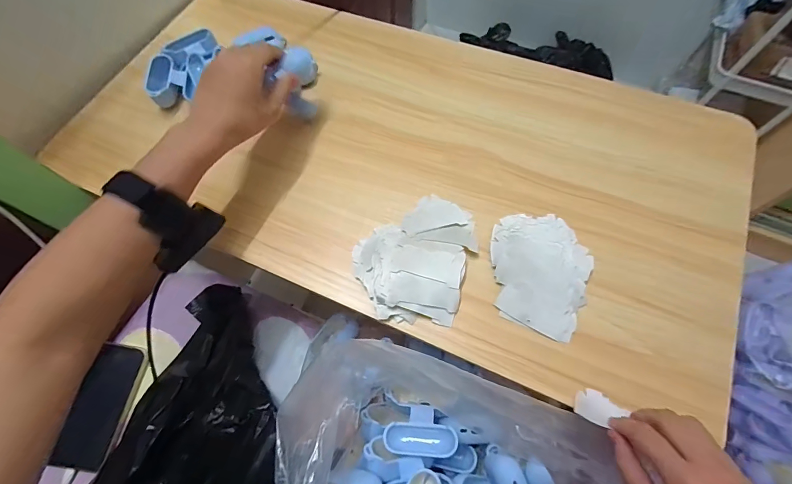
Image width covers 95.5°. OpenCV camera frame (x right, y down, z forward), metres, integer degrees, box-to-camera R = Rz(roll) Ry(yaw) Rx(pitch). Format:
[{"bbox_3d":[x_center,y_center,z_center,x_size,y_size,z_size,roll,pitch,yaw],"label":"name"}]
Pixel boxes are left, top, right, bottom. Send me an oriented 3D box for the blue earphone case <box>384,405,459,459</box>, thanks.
[{"bbox_3d":[0.022,0.172,0.328,0.063,0.022,0.040,5,66,3],"label":"blue earphone case"}]

